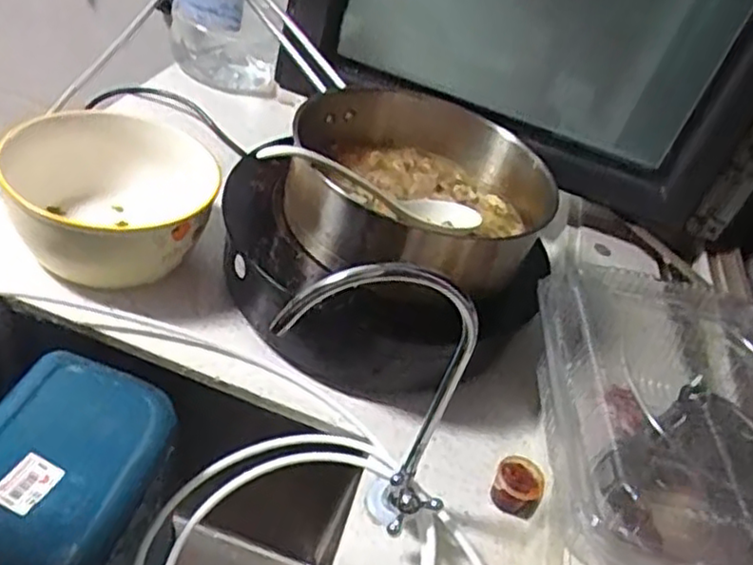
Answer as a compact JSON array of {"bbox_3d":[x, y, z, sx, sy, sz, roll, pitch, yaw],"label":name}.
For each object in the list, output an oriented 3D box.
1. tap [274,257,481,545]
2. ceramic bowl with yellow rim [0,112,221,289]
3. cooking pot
[{"bbox_3d":[0.000,0.076,0.461,0.115,0.226,0.066,9,32,6],"label":"tap"},{"bbox_3d":[-0.242,-0.081,0.657,0.187,0.097,0.185,-6,34,-18],"label":"ceramic bowl with yellow rim"},{"bbox_3d":[0.036,-0.095,0.667,0.247,0.096,0.259,4,32,-3],"label":"cooking pot"}]

